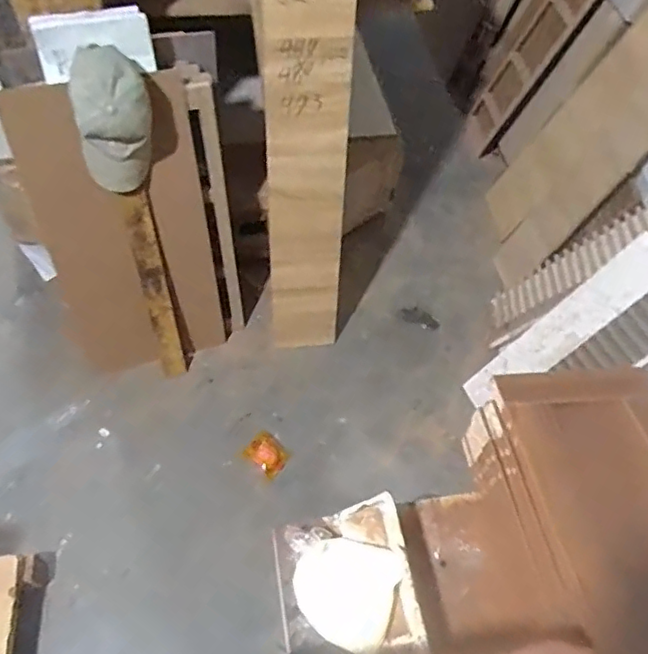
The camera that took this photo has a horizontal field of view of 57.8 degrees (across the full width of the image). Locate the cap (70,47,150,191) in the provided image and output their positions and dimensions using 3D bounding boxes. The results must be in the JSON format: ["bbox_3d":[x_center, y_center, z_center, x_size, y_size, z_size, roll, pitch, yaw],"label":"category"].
[{"bbox_3d":[-0.423,-0.403,1.199,0.152,0.294,0.115,-14,59,-13],"label":"cap"}]

